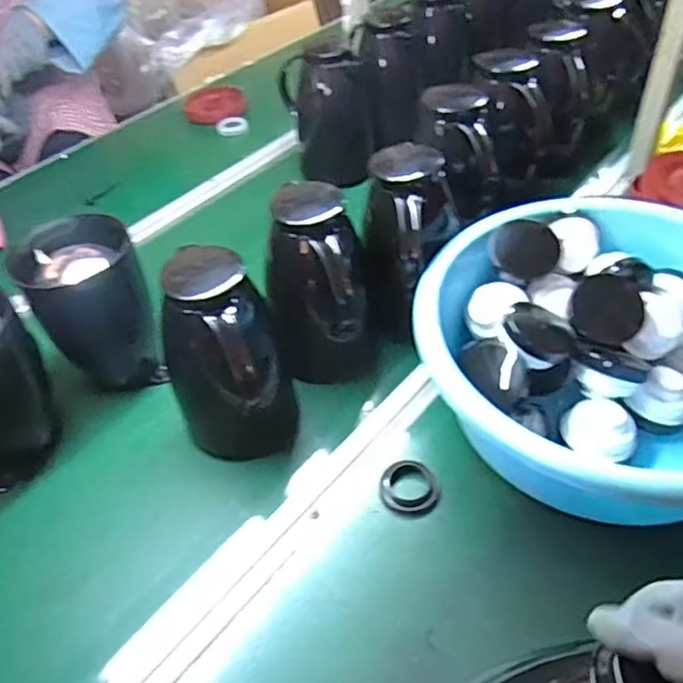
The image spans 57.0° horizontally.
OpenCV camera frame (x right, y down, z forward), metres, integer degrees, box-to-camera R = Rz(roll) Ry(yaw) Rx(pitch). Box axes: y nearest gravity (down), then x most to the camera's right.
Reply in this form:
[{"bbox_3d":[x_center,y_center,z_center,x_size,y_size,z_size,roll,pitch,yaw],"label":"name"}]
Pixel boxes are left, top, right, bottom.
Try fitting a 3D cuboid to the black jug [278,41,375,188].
[{"bbox_3d":[-0.031,-0.366,1.009,0.105,0.200,0.130,-27,48,-20],"label":"black jug"}]

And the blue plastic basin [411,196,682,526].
[{"bbox_3d":[0.276,0.017,0.637,0.368,0.141,0.349,-4,44,3],"label":"blue plastic basin"}]

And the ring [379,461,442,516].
[{"bbox_3d":[0.067,0.144,0.624,0.056,0.009,0.059,-4,44,3],"label":"ring"}]

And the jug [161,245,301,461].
[{"bbox_3d":[-0.109,0.026,0.624,0.104,0.213,0.112,8,46,15],"label":"jug"}]

